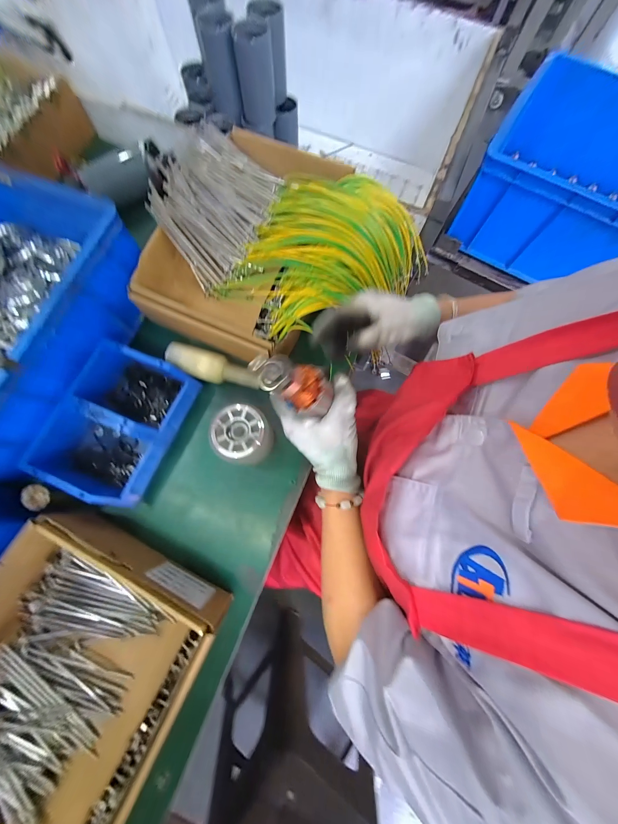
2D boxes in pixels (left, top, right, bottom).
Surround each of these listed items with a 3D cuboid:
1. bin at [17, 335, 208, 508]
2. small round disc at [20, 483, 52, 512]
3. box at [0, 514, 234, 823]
[{"bbox_3d":[-0.296,0.013,0.410,0.170,0.074,0.215,23,76,5],"label":"bin"},{"bbox_3d":[-0.374,0.117,0.356,0.028,0.004,0.036,-30,85,-26],"label":"small round disc"},{"bbox_3d":[-0.307,0.358,0.304,0.267,0.080,0.377,27,77,6],"label":"box"}]

